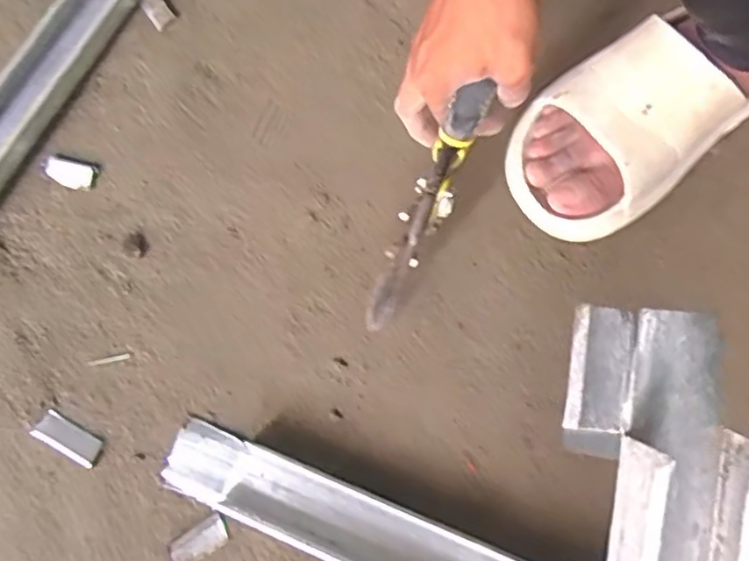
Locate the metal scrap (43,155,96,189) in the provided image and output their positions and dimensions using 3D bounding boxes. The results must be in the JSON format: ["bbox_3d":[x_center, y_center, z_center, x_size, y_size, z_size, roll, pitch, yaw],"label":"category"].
[{"bbox_3d":[-0.246,-0.087,0.515,0.047,0.007,0.021,16,74,9],"label":"metal scrap"}]

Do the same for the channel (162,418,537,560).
[{"bbox_3d":[0.194,0.242,0.381,0.723,0.030,0.059,20,72,9],"label":"channel"}]

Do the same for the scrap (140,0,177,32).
[{"bbox_3d":[-0.187,-0.234,0.549,0.019,0.006,0.039,-37,82,5],"label":"scrap"}]

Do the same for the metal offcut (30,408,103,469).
[{"bbox_3d":[-0.218,0.112,0.457,0.053,0.004,0.021,25,76,12],"label":"metal offcut"}]

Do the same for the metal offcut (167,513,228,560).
[{"bbox_3d":[-0.119,0.177,0.433,0.040,0.005,0.021,-33,73,-6],"label":"metal offcut"}]

